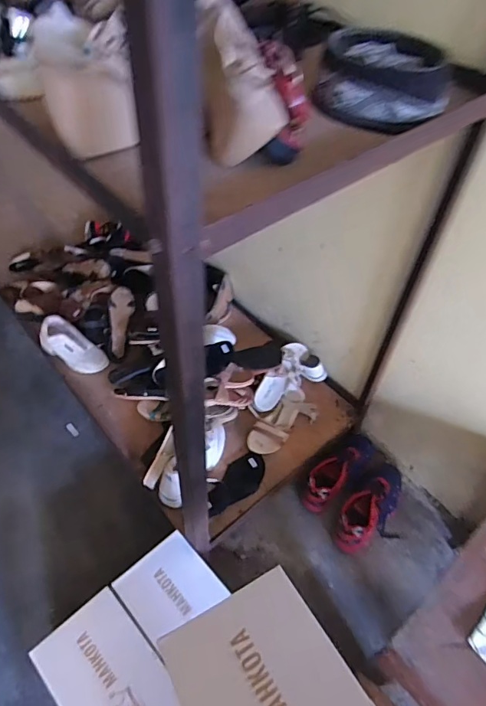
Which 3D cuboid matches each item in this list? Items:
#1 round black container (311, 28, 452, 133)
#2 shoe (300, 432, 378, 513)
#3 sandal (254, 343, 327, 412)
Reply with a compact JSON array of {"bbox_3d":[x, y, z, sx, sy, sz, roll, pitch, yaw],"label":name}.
[{"bbox_3d":[0.182,-0.356,0.604,0.169,0.074,0.119,12,49,7],"label":"round black container"},{"bbox_3d":[0.257,0.318,1.239,0.253,0.082,0.093,-34,58,-29],"label":"shoe"},{"bbox_3d":[0.118,0.072,1.290,0.231,0.072,0.133,-34,58,-29],"label":"sandal"}]

